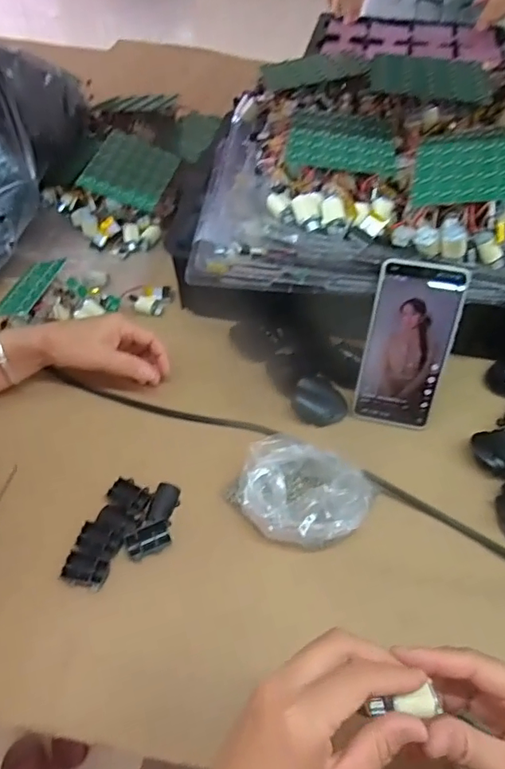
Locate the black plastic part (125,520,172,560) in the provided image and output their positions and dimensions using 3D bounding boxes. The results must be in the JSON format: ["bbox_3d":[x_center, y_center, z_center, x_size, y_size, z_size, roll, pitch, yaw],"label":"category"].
[{"bbox_3d":[-0.091,0.137,0.443,0.037,0.007,0.023,-21,56,-16],"label":"black plastic part"}]

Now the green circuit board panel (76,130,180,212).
[{"bbox_3d":[-0.169,-0.310,0.721,0.111,0.011,0.137,19,55,0],"label":"green circuit board panel"}]

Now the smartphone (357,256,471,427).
[{"bbox_3d":[0.151,-0.036,0.490,0.078,0.164,0.012,9,24,6],"label":"smartphone"}]

